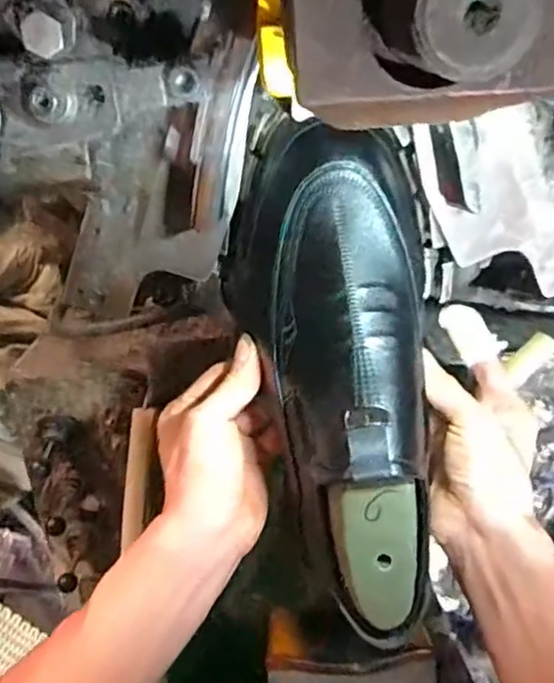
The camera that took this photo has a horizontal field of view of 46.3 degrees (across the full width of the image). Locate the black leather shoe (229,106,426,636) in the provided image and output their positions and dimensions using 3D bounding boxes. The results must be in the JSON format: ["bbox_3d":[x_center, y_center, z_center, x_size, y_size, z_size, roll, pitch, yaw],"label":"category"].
[{"bbox_3d":[0.041,0.027,0.390,0.114,0.089,0.295,-8,85,0],"label":"black leather shoe"}]

